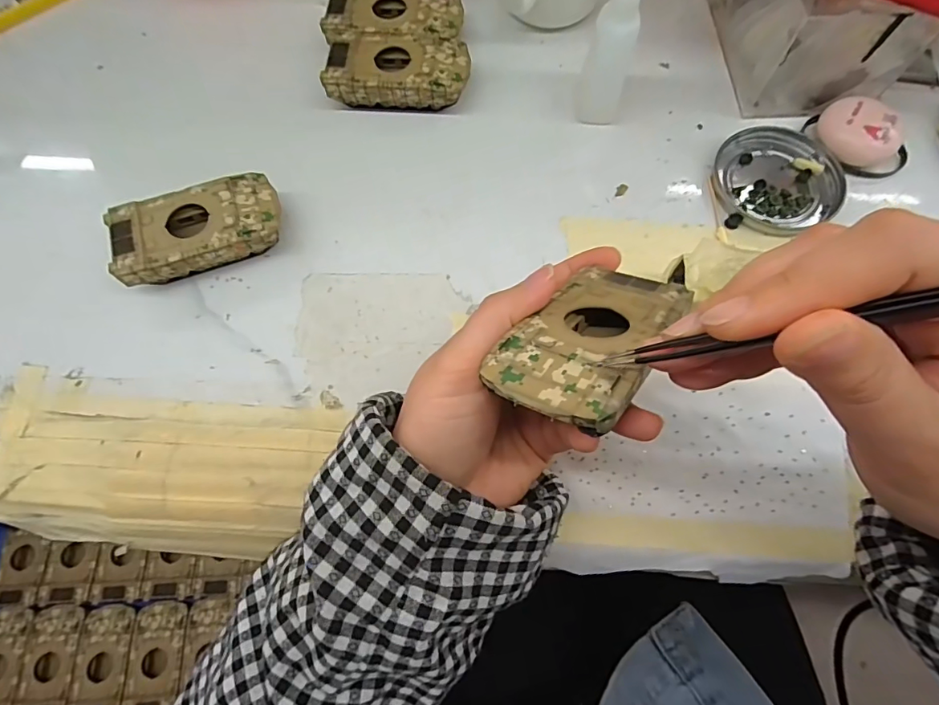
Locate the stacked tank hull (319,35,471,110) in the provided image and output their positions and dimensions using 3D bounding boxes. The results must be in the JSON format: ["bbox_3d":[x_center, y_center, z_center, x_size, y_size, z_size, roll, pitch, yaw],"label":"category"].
[{"bbox_3d":[-0.049,-0.193,0.338,0.095,0.022,0.049,0,70,1],"label":"stacked tank hull"}]

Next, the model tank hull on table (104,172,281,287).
[{"bbox_3d":[-0.163,-0.075,0.296,0.094,0.026,0.052,-17,71,-6],"label":"model tank hull on table"}]

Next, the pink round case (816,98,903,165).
[{"bbox_3d":[0.252,-0.142,0.314,0.048,0.024,0.039,42,76,14],"label":"pink round case"}]

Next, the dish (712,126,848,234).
[{"bbox_3d":[0.198,-0.113,0.314,0.077,0.008,0.075,0,70,0],"label":"dish"}]

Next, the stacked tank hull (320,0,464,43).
[{"bbox_3d":[-0.054,-0.242,0.354,0.095,0.019,0.057,-1,70,0],"label":"stacked tank hull"}]

